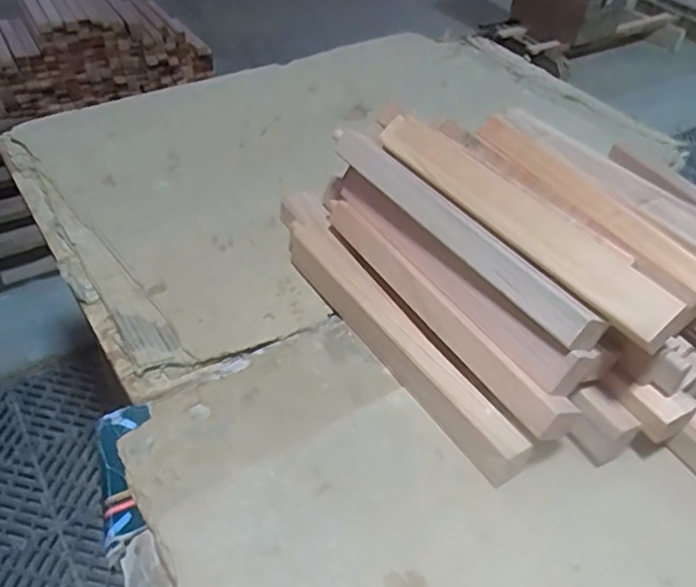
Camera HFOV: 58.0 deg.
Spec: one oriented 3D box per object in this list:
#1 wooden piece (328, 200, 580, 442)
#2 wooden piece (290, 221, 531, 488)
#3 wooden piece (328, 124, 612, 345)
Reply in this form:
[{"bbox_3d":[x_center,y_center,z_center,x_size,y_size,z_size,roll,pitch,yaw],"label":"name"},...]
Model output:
[{"bbox_3d":[0.070,0.005,0.583,0.036,0.031,0.336,-23,51,-26],"label":"wooden piece"},{"bbox_3d":[0.039,0.037,0.603,0.042,0.041,0.345,-22,49,-24],"label":"wooden piece"},{"bbox_3d":[0.091,-0.063,0.573,0.034,0.032,0.327,-24,51,-27],"label":"wooden piece"}]

